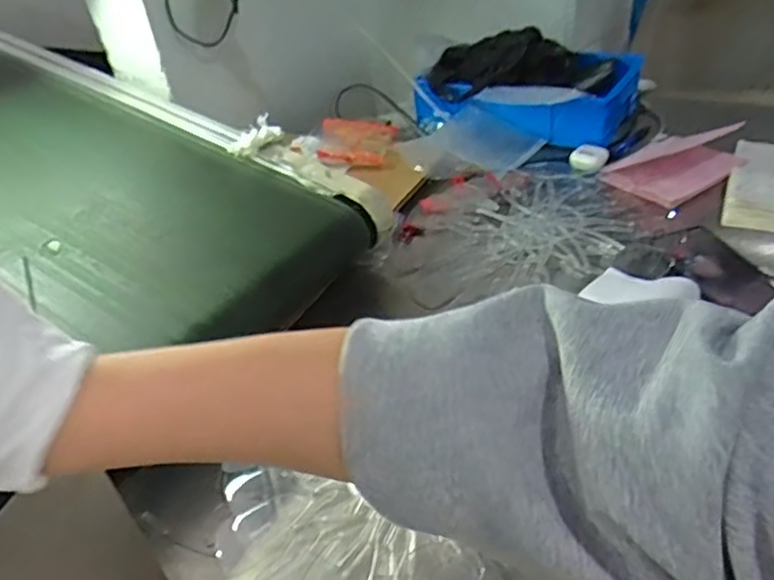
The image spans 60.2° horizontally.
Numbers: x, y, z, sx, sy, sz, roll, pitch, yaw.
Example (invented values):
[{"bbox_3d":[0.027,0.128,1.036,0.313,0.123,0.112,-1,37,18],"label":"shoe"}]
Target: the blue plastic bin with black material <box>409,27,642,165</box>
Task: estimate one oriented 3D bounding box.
[{"bbox_3d":[0.242,-0.331,1.183,0.325,0.168,0.315,19,44,31],"label":"blue plastic bin with black material"}]

